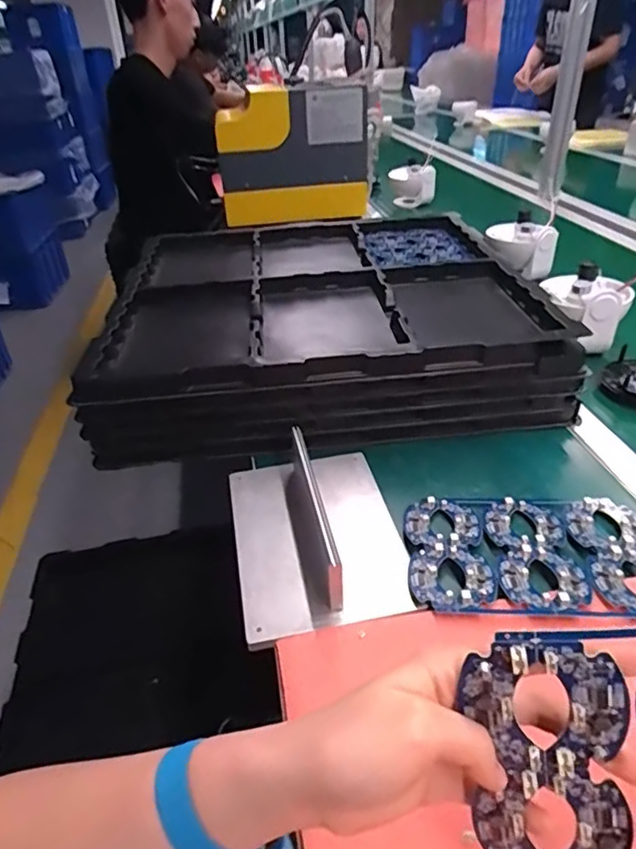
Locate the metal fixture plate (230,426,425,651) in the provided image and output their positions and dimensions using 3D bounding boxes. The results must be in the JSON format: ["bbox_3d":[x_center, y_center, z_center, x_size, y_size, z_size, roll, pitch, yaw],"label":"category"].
[{"bbox_3d":[-0.003,0.077,0.489,0.144,0.052,0.203,-9,35,-8],"label":"metal fixture plate"}]

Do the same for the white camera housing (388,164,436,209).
[{"bbox_3d":[0.246,-0.625,1.463,0.121,0.093,0.091,2,35,8],"label":"white camera housing"}]

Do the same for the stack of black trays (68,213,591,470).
[{"bbox_3d":[-0.009,-0.161,0.785,0.517,0.101,0.518,-7,35,-5],"label":"stack of black trays"}]

